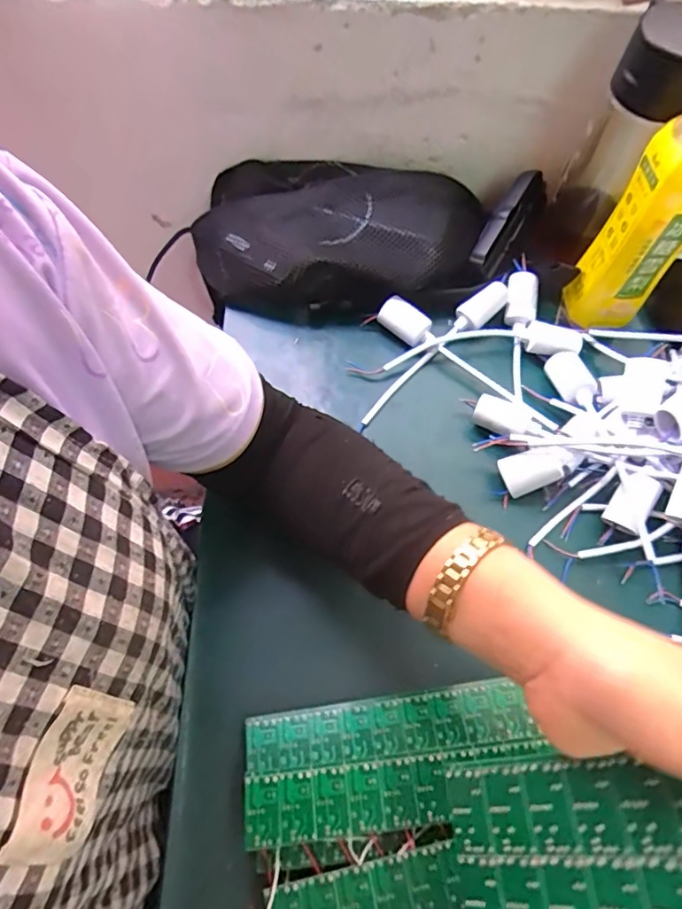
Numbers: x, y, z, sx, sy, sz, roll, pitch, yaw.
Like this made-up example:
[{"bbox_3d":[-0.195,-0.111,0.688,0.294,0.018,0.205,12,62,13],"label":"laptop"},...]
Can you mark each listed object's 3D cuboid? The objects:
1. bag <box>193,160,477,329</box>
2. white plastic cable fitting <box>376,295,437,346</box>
[{"bbox_3d":[-0.004,-0.201,0.497,0.264,0.076,0.132,1,61,1],"label":"bag"},{"bbox_3d":[0.062,-0.119,0.479,0.053,0.028,0.026,36,67,19],"label":"white plastic cable fitting"}]

